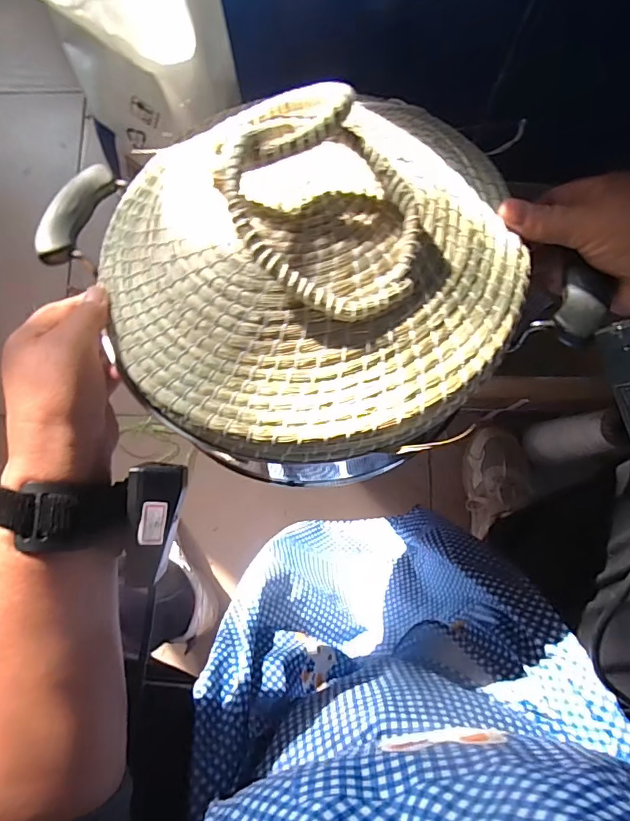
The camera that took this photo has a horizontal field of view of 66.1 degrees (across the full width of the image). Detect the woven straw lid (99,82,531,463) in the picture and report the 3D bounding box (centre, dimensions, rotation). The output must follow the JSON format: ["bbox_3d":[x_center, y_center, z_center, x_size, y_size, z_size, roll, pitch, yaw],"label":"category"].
[{"bbox_3d":[-0.005,-0.094,0.285,0.248,0.088,0.236,0,81,0],"label":"woven straw lid"}]

